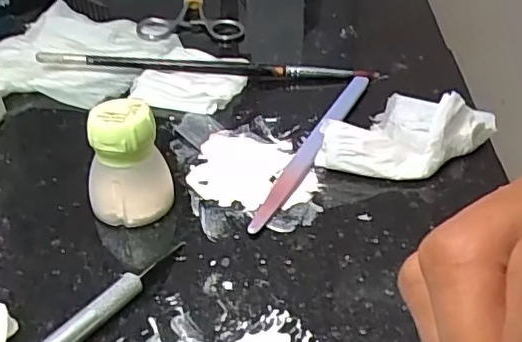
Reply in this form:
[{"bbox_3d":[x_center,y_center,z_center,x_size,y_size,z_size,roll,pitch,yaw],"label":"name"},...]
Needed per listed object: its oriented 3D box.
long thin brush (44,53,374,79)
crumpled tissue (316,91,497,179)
[{"bbox_3d":[-0.031,-0.058,0.332,0.187,0.009,0.007,2,34,0],"label":"long thin brush"},{"bbox_3d":[0.066,-0.018,0.267,0.050,0.029,0.070,28,42,33],"label":"crumpled tissue"}]

